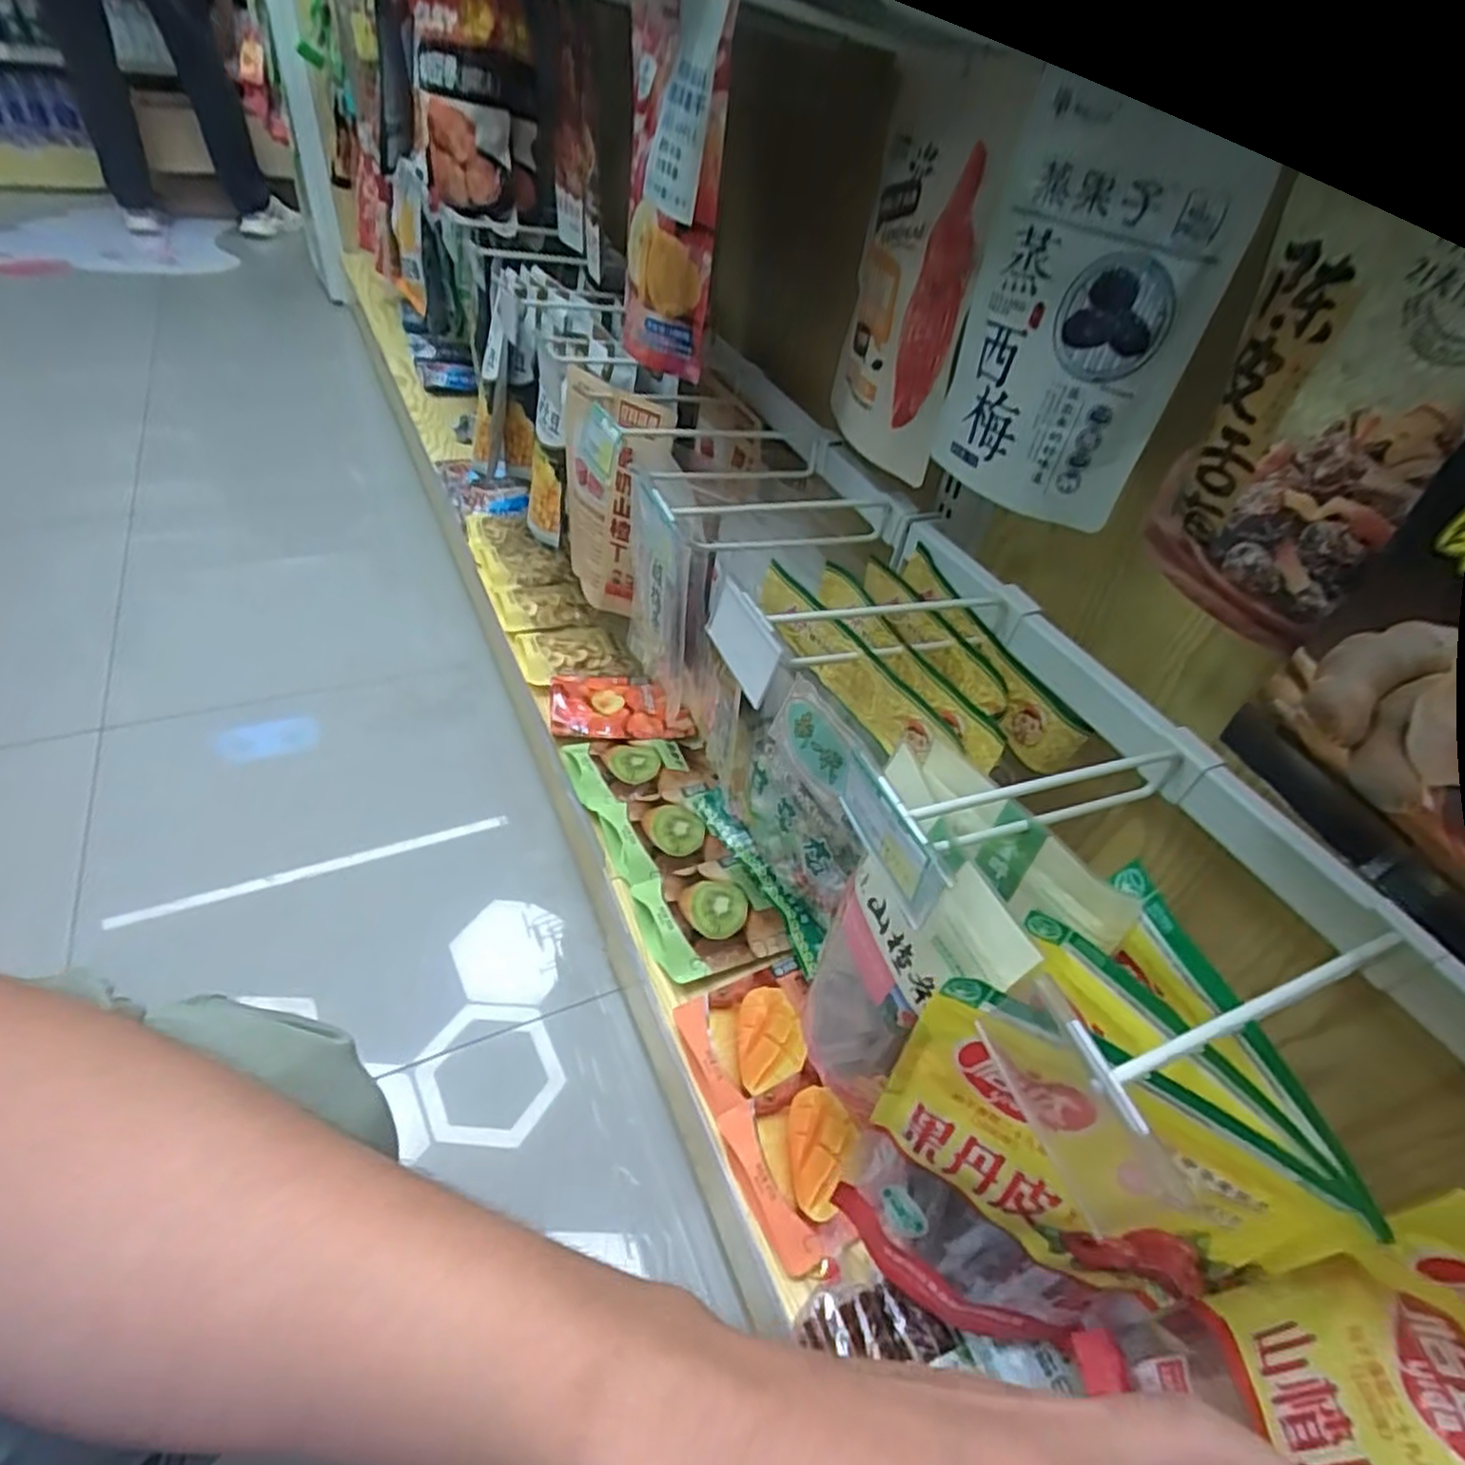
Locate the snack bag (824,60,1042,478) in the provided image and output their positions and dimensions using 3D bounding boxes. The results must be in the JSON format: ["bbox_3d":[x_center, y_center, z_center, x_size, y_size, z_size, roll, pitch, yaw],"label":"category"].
[{"bbox_3d":[0.121,-0.315,0.538,0.030,0.240,0.162,-2,37,-18],"label":"snack bag"}]

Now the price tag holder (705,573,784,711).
[{"bbox_3d":[0.006,-0.054,0.446,0.014,0.044,0.066,-13,47,-21],"label":"price tag holder"}]

